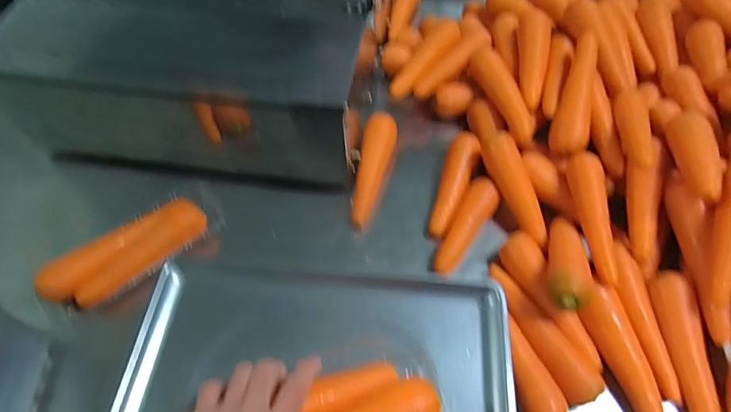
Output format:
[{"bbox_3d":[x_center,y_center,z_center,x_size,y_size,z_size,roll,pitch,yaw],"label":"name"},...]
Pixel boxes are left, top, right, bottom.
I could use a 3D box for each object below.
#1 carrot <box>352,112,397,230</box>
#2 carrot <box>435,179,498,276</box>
[{"bbox_3d":[0.010,-0.055,0.638,0.044,0.032,0.180,9,58,8],"label":"carrot"},{"bbox_3d":[0.133,0.025,0.581,0.041,0.033,0.141,23,61,16],"label":"carrot"}]

